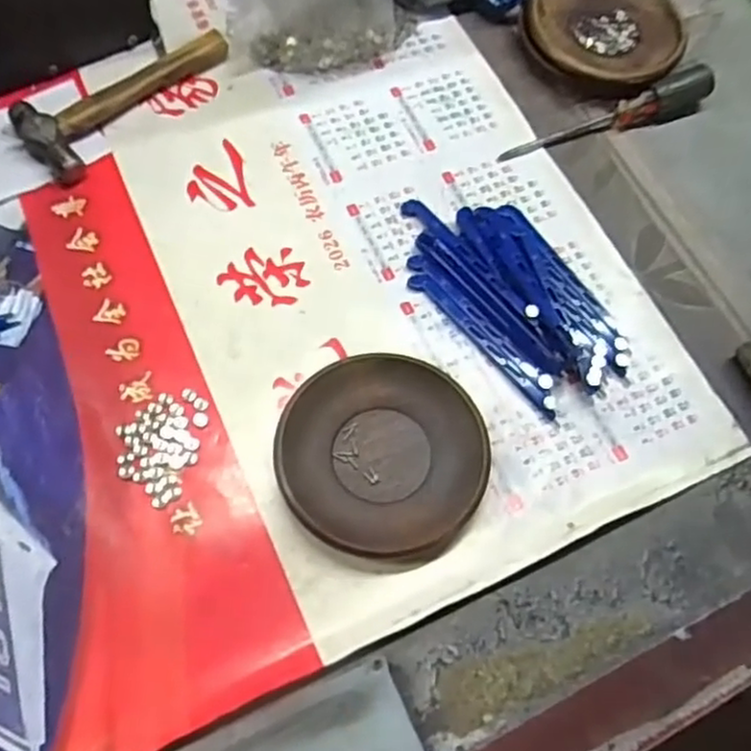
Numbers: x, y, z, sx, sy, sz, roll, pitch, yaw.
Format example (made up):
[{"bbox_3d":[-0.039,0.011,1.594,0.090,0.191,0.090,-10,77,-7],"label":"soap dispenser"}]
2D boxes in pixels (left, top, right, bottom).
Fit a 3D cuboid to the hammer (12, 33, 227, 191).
[{"bbox_3d":[-0.167,-0.192,0.478,0.058,0.019,0.153,38,69,14],"label":"hammer"}]

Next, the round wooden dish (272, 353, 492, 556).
[{"bbox_3d":[0.003,0.044,0.395,0.113,0.014,0.111,1,64,-2],"label":"round wooden dish"}]

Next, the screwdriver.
[{"bbox_3d":[0.170,-0.184,0.506,0.171,0.021,0.023,-25,68,-14],"label":"screwdriver"}]

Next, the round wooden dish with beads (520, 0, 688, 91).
[{"bbox_3d":[0.171,-0.257,0.531,0.113,0.031,0.104,1,64,-2],"label":"round wooden dish with beads"}]

